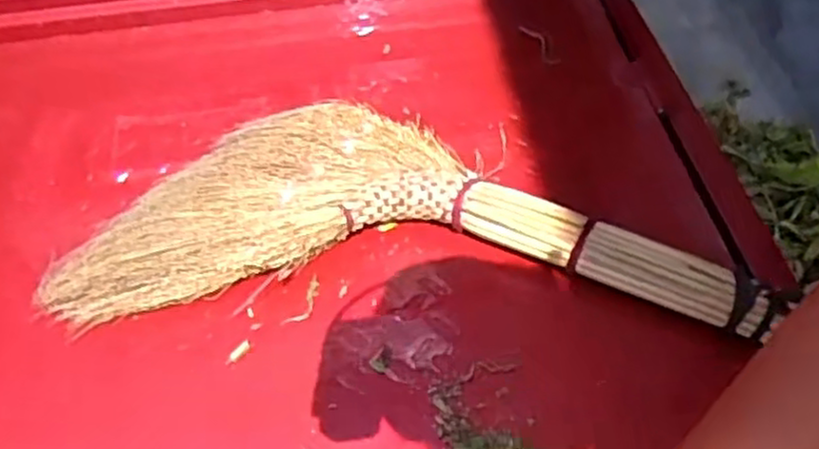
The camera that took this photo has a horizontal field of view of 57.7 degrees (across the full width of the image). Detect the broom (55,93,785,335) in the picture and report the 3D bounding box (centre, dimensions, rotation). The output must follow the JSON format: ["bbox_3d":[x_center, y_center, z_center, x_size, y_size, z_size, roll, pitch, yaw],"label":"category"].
[{"bbox_3d":[0.001,-0.012,0.716,0.653,0.055,0.269,1,51,5],"label":"broom"}]

